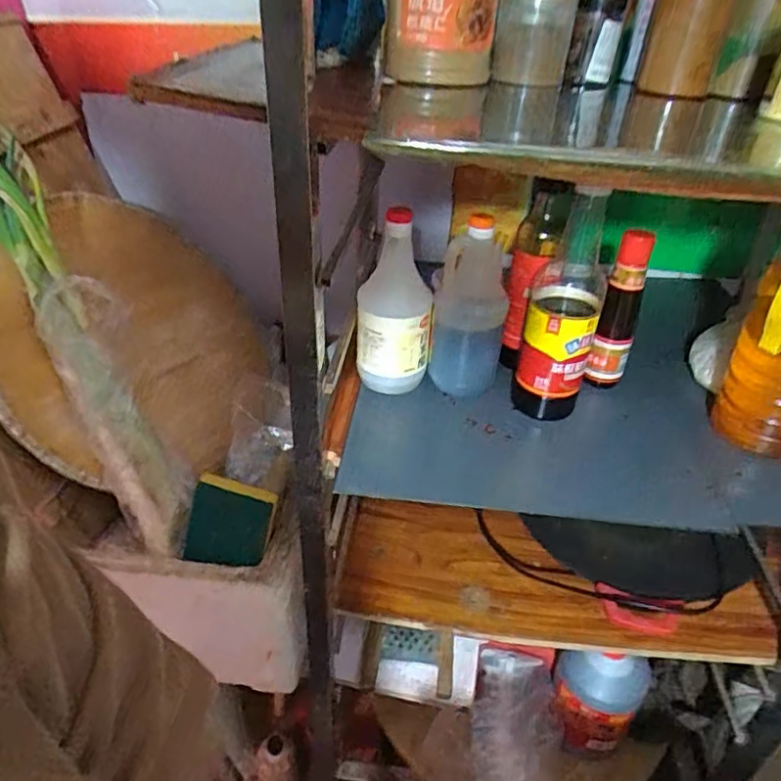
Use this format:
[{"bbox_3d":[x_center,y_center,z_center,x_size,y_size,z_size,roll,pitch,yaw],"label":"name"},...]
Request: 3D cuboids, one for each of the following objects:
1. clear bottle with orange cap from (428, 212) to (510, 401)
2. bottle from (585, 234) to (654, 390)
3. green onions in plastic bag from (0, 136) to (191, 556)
[{"bbox_3d":[0.089,-0.090,0.688,0.080,0.200,0.064,4,36,6],"label":"clear bottle with orange cap"},{"bbox_3d":[0.267,-0.085,0.698,0.042,0.188,0.044,16,39,22],"label":"bottle"},{"bbox_3d":[-0.376,-0.083,0.720,0.094,0.591,0.073,-26,6,-31],"label":"green onions in plastic bag"}]

